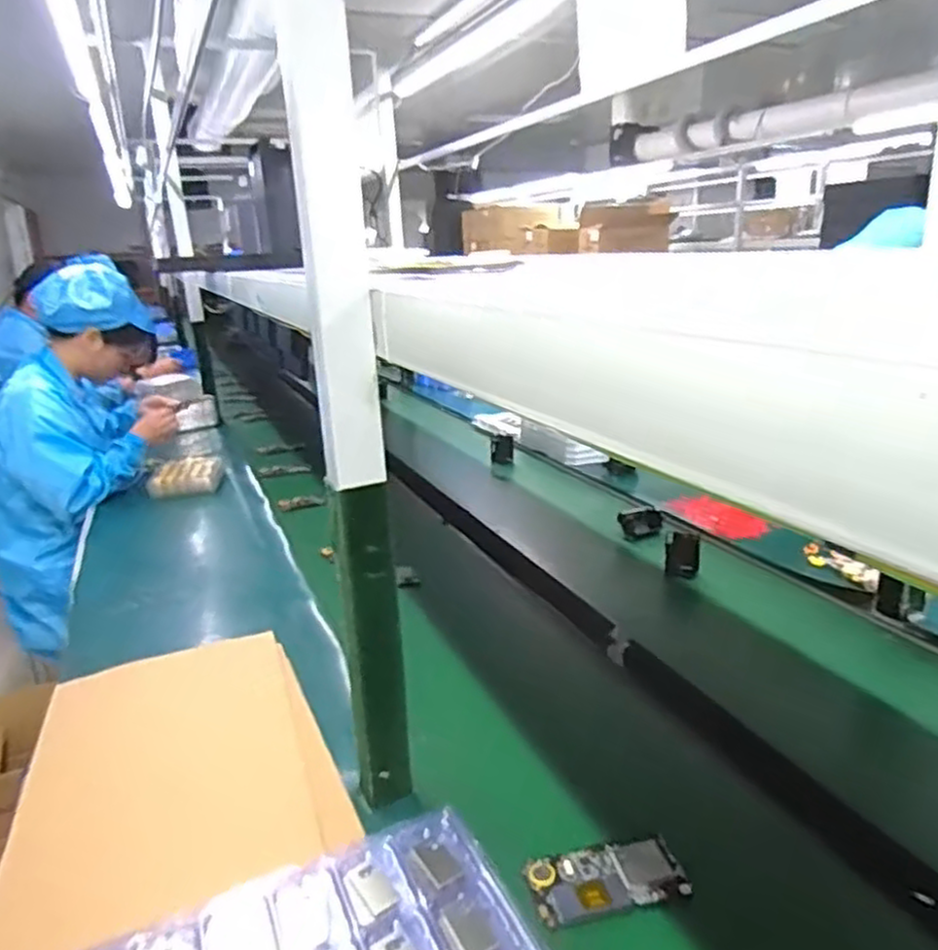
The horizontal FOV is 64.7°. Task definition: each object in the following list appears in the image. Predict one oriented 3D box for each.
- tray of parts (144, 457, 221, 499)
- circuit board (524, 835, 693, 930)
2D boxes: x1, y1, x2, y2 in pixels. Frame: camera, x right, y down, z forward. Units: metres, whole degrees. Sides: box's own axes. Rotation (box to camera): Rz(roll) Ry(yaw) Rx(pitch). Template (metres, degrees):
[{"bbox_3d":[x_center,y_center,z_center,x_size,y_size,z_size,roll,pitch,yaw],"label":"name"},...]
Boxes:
[{"bbox_3d":[-0.625,0.007,1.641,0.145,0.071,0.096,-7,17,-8],"label":"tray of parts"},{"bbox_3d":[0.111,0.323,0.594,0.120,0.009,0.064,-7,17,-9],"label":"circuit board"}]

